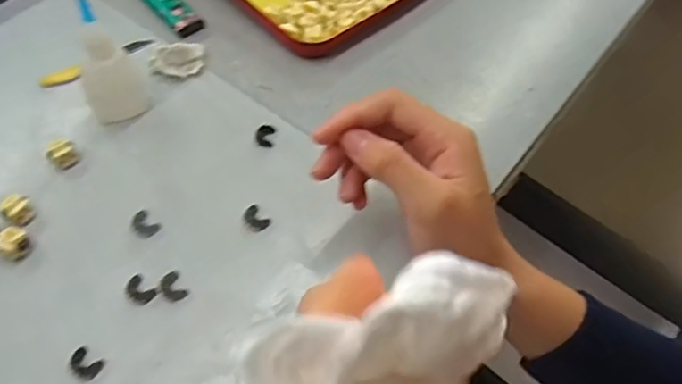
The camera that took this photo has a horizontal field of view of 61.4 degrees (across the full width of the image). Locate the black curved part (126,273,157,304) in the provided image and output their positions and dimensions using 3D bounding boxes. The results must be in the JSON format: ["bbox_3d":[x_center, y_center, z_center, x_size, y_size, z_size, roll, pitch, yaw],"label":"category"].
[{"bbox_3d":[-0.110,0.053,0.314,0.018,0.004,0.012,39,62,20],"label":"black curved part"}]

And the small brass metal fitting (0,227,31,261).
[{"bbox_3d":[-0.184,0.029,0.322,0.015,0.013,0.016,2,56,-3],"label":"small brass metal fitting"}]

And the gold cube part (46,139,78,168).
[{"bbox_3d":[-0.173,-0.024,0.359,0.015,0.011,0.015,-28,63,-21],"label":"gold cube part"}]

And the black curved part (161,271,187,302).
[{"bbox_3d":[-0.093,0.052,0.316,0.012,0.004,0.017,-26,62,-20],"label":"black curved part"}]

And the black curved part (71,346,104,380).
[{"bbox_3d":[-0.129,0.086,0.289,0.017,0.004,0.012,29,59,14],"label":"black curved part"}]

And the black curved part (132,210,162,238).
[{"bbox_3d":[-0.116,0.018,0.338,0.017,0.004,0.013,38,61,19],"label":"black curved part"}]

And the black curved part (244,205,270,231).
[{"bbox_3d":[-0.051,0.016,0.345,0.016,0.005,0.012,39,62,20],"label":"black curved part"}]

